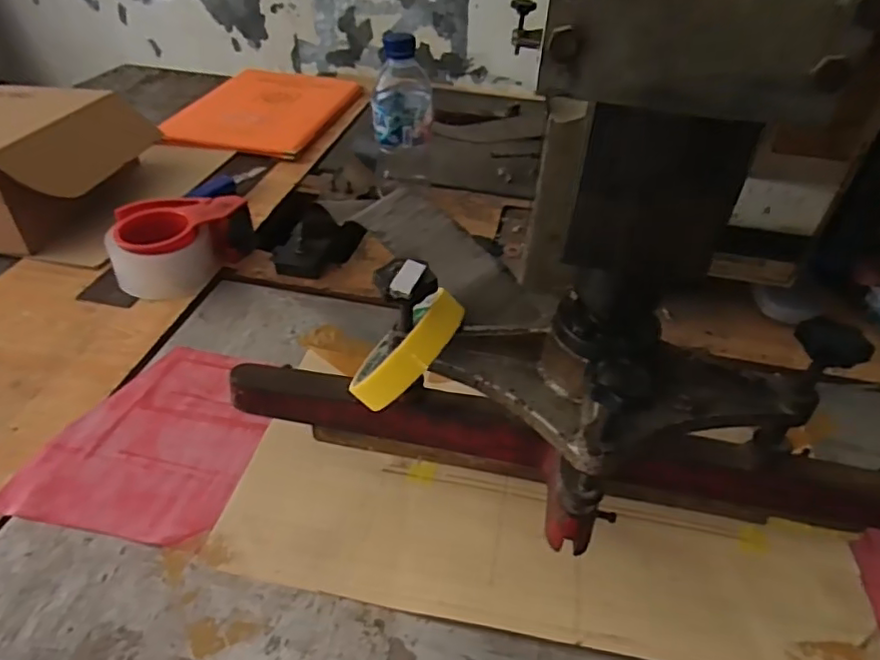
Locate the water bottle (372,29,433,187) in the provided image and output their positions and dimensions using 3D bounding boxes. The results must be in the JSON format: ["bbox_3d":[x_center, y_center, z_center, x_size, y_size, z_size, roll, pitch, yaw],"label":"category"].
[{"bbox_3d":[-0.041,-0.239,0.666,0.065,0.154,0.058,2,39,-3],"label":"water bottle"}]

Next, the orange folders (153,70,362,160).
[{"bbox_3d":[-0.294,-0.371,1.011,0.255,0.017,0.318,11,41,9],"label":"orange folders"}]

